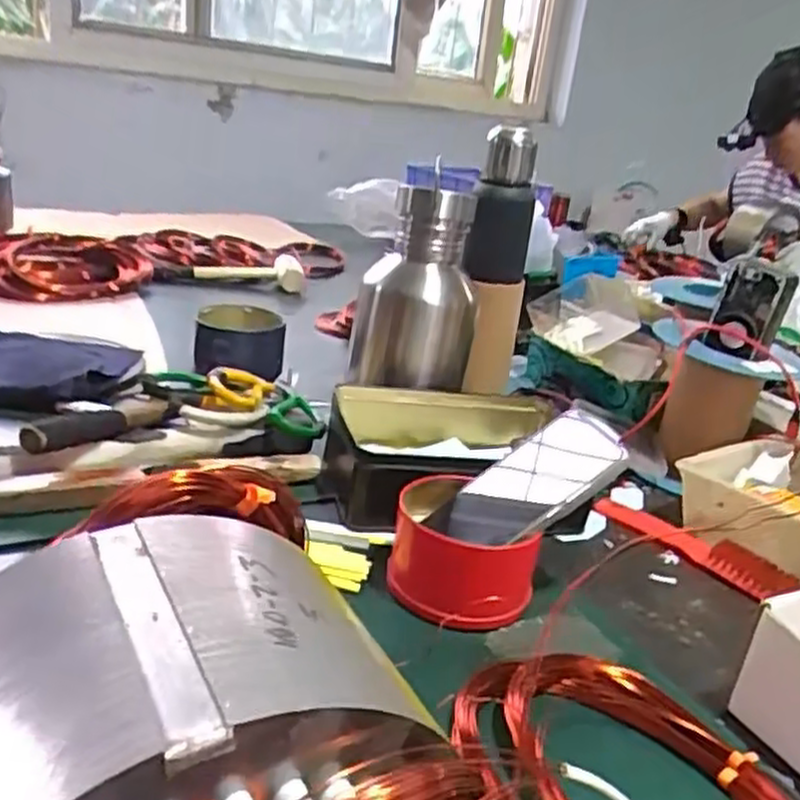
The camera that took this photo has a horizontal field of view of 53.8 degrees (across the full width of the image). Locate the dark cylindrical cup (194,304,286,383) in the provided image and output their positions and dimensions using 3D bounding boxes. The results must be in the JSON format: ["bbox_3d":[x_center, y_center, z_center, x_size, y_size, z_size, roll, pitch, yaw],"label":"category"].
[{"bbox_3d":[-0.176,-0.064,0.864,0.093,0.064,0.095,1,23,-15],"label":"dark cylindrical cup"}]

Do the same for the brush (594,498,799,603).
[{"bbox_3d":[0.248,0.122,0.676,0.036,0.029,0.175,-9,27,-35],"label":"brush"}]

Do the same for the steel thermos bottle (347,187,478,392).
[{"bbox_3d":[0.017,-0.108,0.797,0.121,0.198,0.124,9,22,3],"label":"steel thermos bottle"}]

